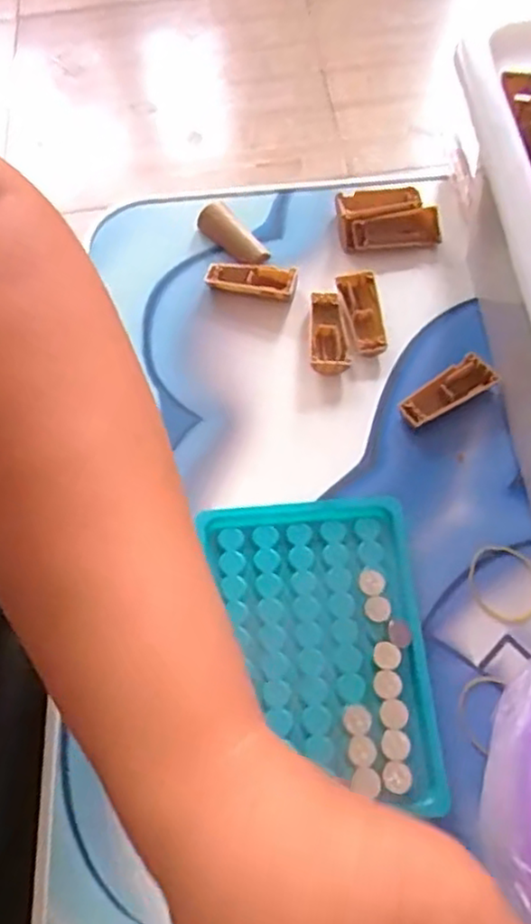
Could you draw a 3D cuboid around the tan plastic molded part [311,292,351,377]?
[{"bbox_3d":[0.033,-0.069,0.364,0.018,0.009,0.050,-1,65,1],"label":"tan plastic molded part"}]

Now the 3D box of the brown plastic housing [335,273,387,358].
[{"bbox_3d":[0.052,-0.080,0.365,0.018,0.009,0.051,-10,65,-3],"label":"brown plastic housing"}]

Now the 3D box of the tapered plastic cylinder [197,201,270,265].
[{"bbox_3d":[-0.017,-0.130,0.397,0.017,0.014,0.051,-41,70,-16],"label":"tapered plastic cylinder"}]

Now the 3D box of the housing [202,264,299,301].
[{"bbox_3d":[-0.008,-0.100,0.381,0.049,0.012,0.018,9,65,6],"label":"housing"}]

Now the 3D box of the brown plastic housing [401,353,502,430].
[{"bbox_3d":[0.090,-0.035,0.344,0.049,0.010,0.019,-30,67,-12],"label":"brown plastic housing"}]

